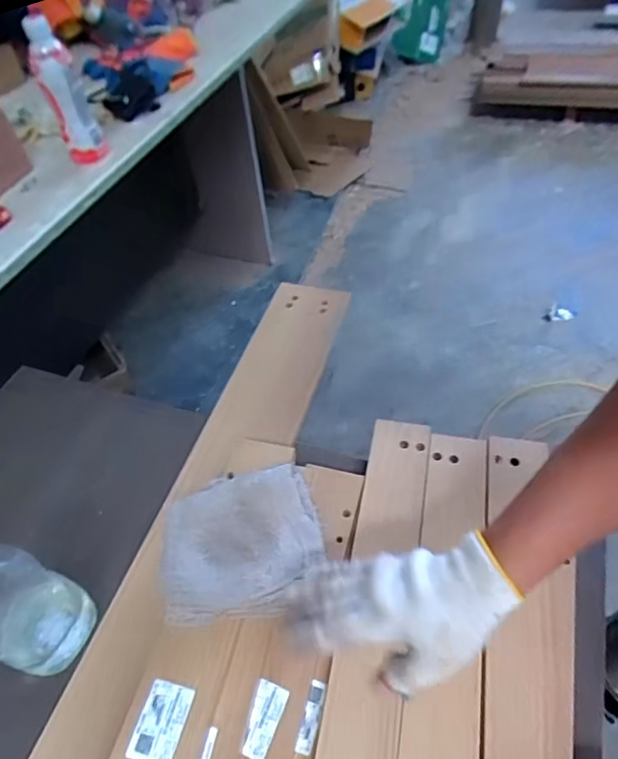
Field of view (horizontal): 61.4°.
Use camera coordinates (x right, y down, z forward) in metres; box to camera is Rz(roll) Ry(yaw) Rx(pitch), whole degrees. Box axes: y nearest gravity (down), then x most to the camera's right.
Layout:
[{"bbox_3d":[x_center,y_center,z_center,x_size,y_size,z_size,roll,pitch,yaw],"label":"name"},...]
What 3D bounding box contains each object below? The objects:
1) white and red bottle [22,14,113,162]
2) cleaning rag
[{"bbox_3d":[-0.380,-0.445,0.822,0.066,0.196,0.047,-21,54,-11],"label":"white and red bottle"},{"bbox_3d":[-0.071,0.167,0.540,0.160,0.044,0.148,-11,52,-4],"label":"cleaning rag"}]

